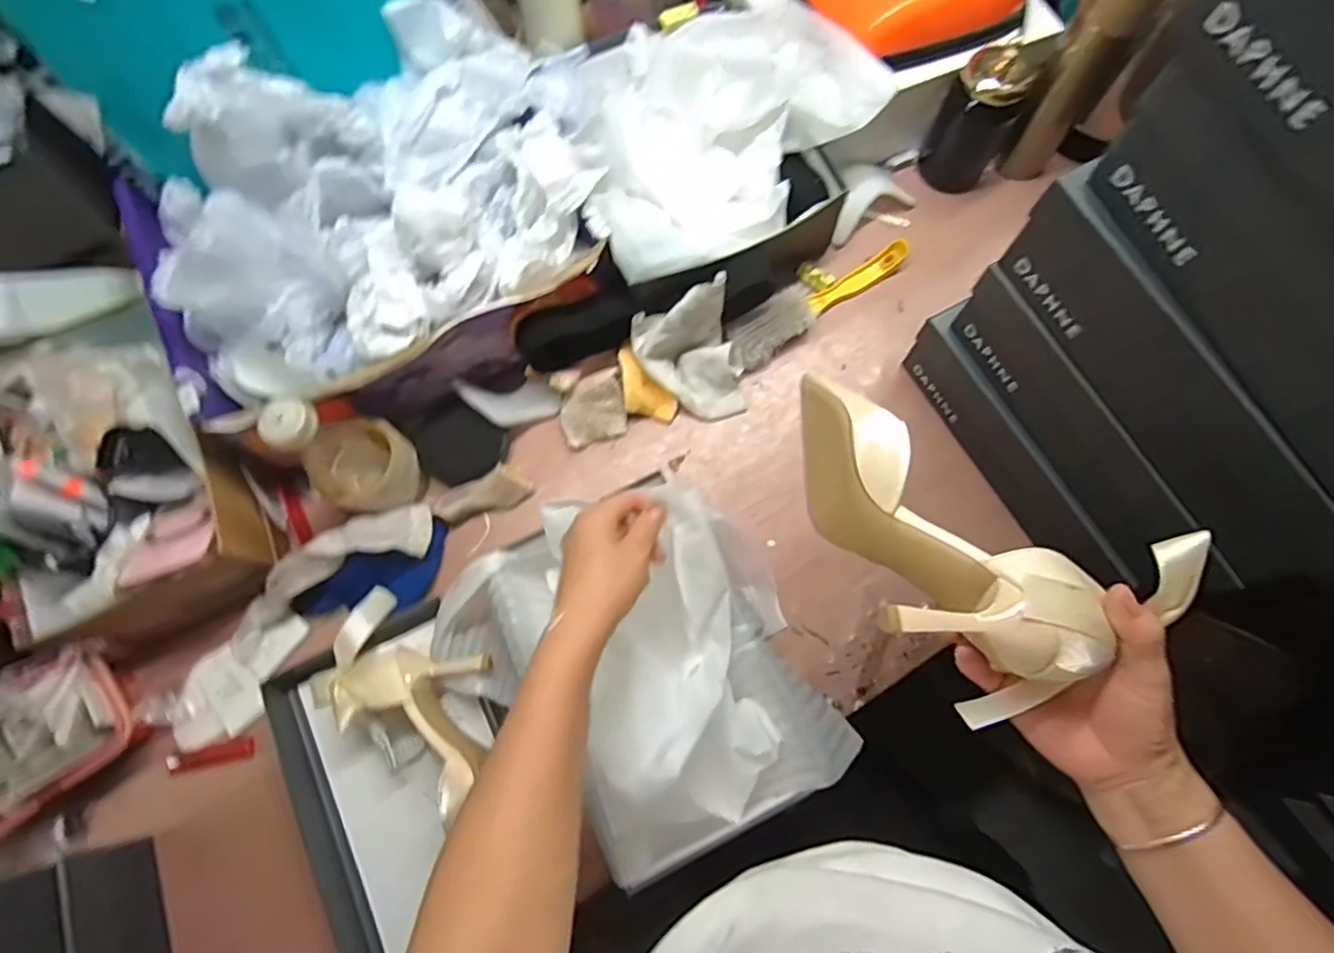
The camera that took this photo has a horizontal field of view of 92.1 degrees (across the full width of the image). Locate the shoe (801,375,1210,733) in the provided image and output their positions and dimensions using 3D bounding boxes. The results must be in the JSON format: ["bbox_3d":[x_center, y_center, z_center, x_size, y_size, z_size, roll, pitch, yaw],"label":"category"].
[{"bbox_3d":[0.153,0.025,0.391,0.134,0.074,0.241,-38,59,-9],"label":"shoe"}]

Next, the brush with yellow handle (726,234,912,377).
[{"bbox_3d":[0.162,-0.197,0.716,0.243,0.030,0.051,-35,77,-9],"label":"brush with yellow handle"}]

